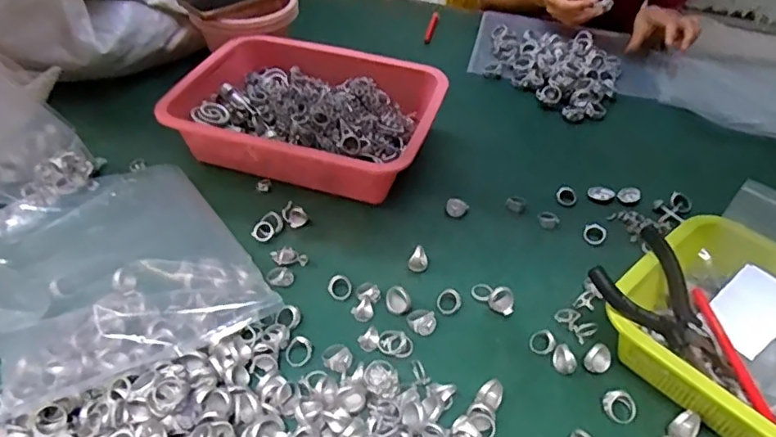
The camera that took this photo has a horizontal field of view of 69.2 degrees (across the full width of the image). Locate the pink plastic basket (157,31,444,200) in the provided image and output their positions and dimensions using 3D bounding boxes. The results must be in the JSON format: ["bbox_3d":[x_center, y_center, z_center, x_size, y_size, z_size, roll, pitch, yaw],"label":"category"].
[{"bbox_3d":[-0.092,-0.124,0.698,0.298,0.089,0.226,13,45,10],"label":"pink plastic basket"}]

